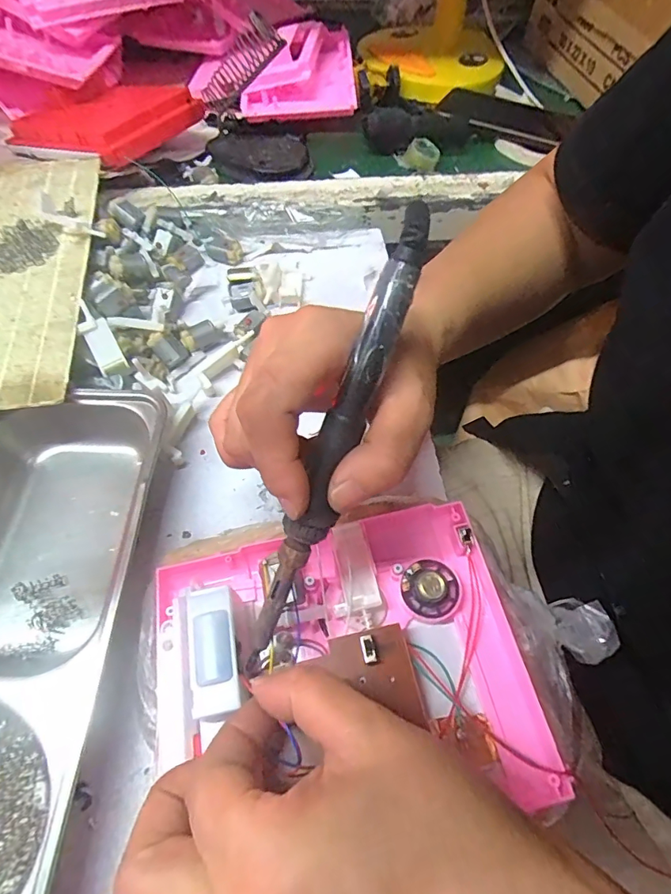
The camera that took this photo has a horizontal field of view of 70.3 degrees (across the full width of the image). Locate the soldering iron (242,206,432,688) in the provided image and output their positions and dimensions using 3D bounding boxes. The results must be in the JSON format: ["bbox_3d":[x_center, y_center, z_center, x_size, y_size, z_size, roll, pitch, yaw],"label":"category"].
[{"bbox_3d":[0.001,0.000,0.192,0.017,0.018,0.195,22,99,11],"label":"soldering iron"}]

